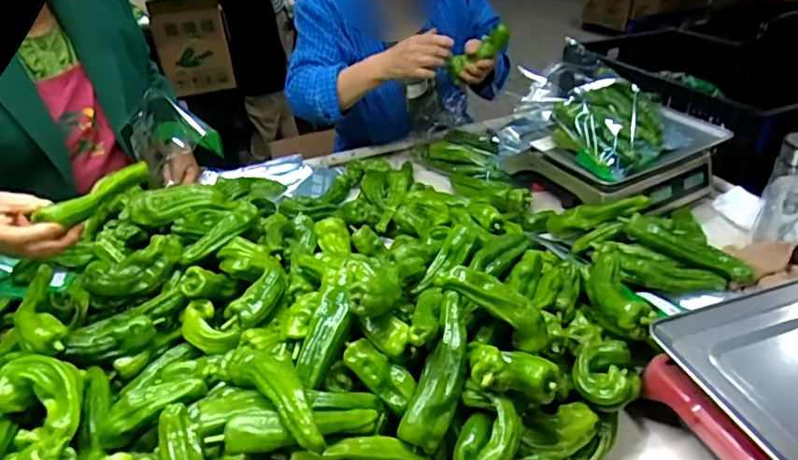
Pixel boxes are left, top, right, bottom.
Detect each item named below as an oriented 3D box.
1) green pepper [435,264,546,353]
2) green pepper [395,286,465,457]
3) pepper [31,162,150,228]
[{"bbox_3d":[0.105,0.080,0.581,0.133,0.036,0.032,35,41,3],"label":"green pepper"},{"bbox_3d":[0.043,0.137,0.541,0.045,0.031,0.157,9,58,18],"label":"green pepper"},{"bbox_3d":[-0.355,-0.045,0.635,0.030,0.023,0.133,10,35,19],"label":"pepper"}]

